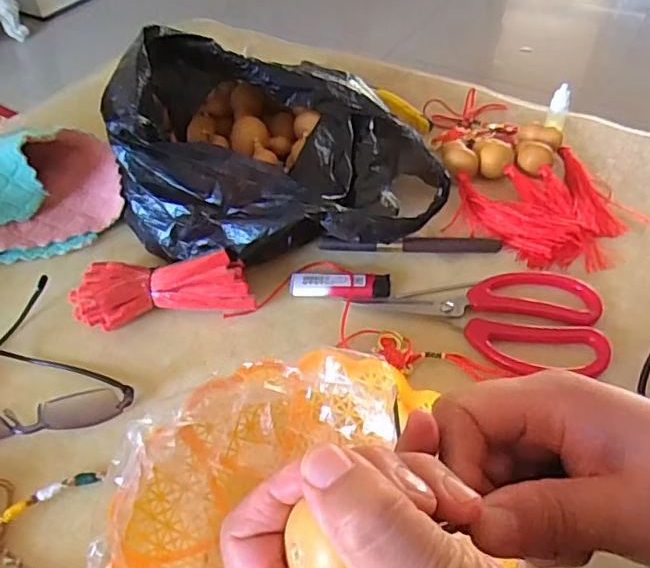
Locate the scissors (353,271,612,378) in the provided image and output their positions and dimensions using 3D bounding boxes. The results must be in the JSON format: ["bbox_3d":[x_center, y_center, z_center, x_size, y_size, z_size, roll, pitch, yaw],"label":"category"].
[{"bbox_3d":[0.122,0.024,0.437,0.171,0.009,0.091,3,48,5],"label":"scissors"}]

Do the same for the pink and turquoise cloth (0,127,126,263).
[{"bbox_3d":[-0.253,-0.085,0.506,0.136,0.088,0.087,-20,50,-15],"label":"pink and turquoise cloth"}]

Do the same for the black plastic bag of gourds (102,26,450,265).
[{"bbox_3d":[-0.024,-0.125,0.493,0.258,0.134,0.228,12,50,13],"label":"black plastic bag of gourds"}]

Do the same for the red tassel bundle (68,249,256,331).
[{"bbox_3d":[-0.129,0.005,0.452,0.140,0.040,0.050,-8,48,-5],"label":"red tassel bundle"}]

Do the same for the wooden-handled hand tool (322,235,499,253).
[{"bbox_3d":[0.072,-0.034,0.489,0.152,0.012,0.013,2,48,4],"label":"wooden-handled hand tool"}]

